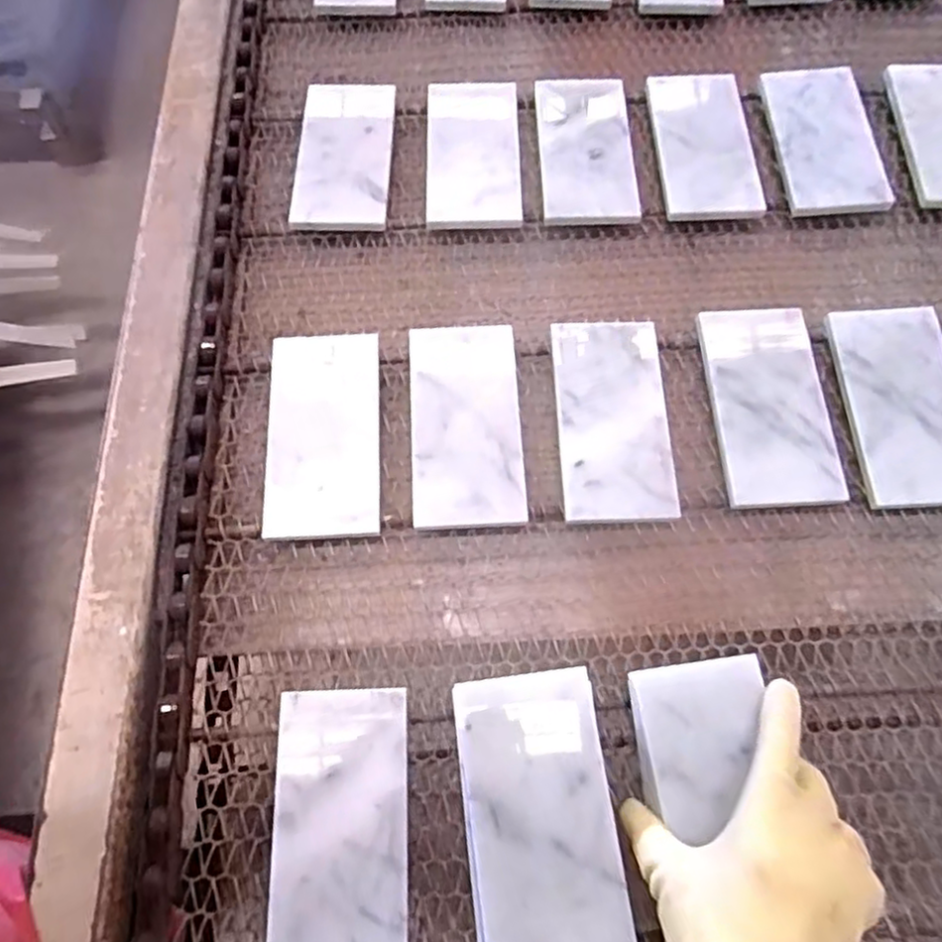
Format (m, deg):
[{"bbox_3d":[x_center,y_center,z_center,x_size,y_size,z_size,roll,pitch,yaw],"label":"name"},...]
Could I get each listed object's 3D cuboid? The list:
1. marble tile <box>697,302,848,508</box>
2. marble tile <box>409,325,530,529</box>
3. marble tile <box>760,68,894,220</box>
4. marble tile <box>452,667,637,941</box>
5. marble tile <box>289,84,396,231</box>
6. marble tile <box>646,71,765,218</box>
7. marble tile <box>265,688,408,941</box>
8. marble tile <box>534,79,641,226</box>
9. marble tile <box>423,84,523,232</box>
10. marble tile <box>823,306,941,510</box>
[{"bbox_3d":[0.215,-0.049,0.496,0.078,0.011,0.154,-5,70,6],"label":"marble tile"},{"bbox_3d":[-0.004,-0.036,0.488,0.076,0.013,0.153,-4,72,0],"label":"marble tile"},{"bbox_3d":[0.299,-0.290,0.590,0.080,0.015,0.159,-5,68,5],"label":"marble tile"},{"bbox_3d":[0.037,0.192,0.374,0.079,0.016,0.152,-7,67,-2],"label":"marble tile"},{"bbox_3d":[-0.107,-0.271,0.582,0.078,0.012,0.155,-1,64,4],"label":"marble tile"},{"bbox_3d":[0.198,-0.280,0.587,0.076,0.008,0.159,-4,65,8],"label":"marble tile"},{"bbox_3d":[-0.077,0.208,0.400,0.077,0.005,0.151,-2,70,-1],"label":"marble tile"},{"bbox_3d":[0.097,-0.279,0.587,0.078,0.008,0.160,-3,66,5],"label":"marble tile"},{"bbox_3d":[0.002,-0.275,0.585,0.077,0.014,0.156,-4,66,8],"label":"marble tile"},{"bbox_3d":[0.313,-0.050,0.496,0.082,0.008,0.156,-2,67,5],"label":"marble tile"}]

